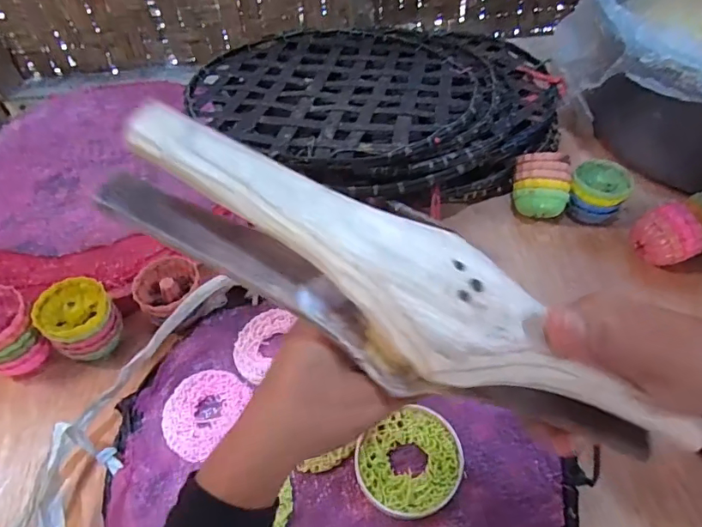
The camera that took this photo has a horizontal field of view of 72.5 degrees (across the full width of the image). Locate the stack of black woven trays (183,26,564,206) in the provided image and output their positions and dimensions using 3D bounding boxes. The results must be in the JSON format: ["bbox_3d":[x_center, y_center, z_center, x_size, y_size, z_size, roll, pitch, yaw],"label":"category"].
[{"bbox_3d":[0.043,-0.217,0.639,0.471,0.112,0.370,-23,53,-14],"label":"stack of black woven trays"}]

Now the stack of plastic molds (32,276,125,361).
[{"bbox_3d":[-0.259,0.057,0.465,0.067,0.067,0.062,30,59,25],"label":"stack of plastic molds"}]

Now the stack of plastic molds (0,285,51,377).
[{"bbox_3d":[-0.324,0.069,0.454,0.068,0.076,0.058,31,59,26],"label":"stack of plastic molds"}]

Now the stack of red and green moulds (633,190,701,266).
[{"bbox_3d":[0.370,-0.036,0.521,0.122,0.060,0.066,-23,53,-13],"label":"stack of red and green moulds"}]

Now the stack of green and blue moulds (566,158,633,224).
[{"bbox_3d":[0.290,-0.081,0.563,0.063,0.054,0.069,25,57,22],"label":"stack of green and blue moulds"}]

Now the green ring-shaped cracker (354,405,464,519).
[{"bbox_3d":[0.050,0.164,0.395,0.086,0.011,0.078,-32,56,-20],"label":"green ring-shaped cracker"}]

